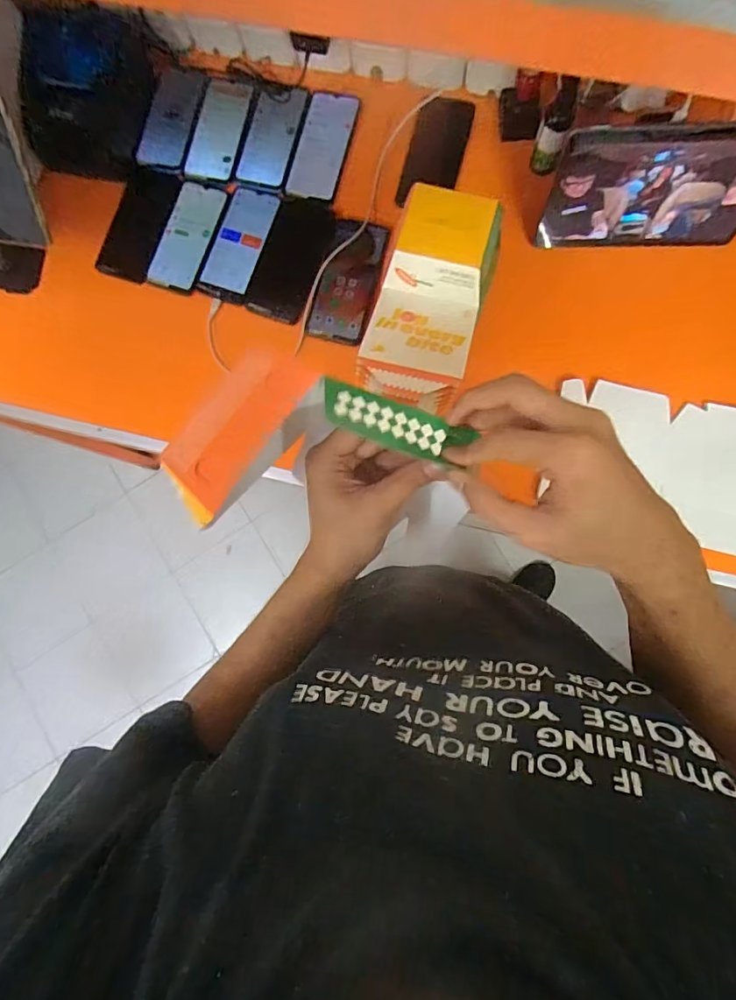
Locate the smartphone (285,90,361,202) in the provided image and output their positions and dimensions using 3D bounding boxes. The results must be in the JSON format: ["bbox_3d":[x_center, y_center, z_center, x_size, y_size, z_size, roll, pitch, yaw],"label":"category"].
[{"bbox_3d":[-0.064,-0.503,0.696,0.071,0.008,0.159,14,86,6],"label":"smartphone"}]

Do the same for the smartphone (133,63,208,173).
[{"bbox_3d":[-0.286,-0.554,0.714,0.079,0.006,0.145,17,91,8],"label":"smartphone"}]

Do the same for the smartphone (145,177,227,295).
[{"bbox_3d":[-0.259,-0.375,0.694,0.077,0.010,0.158,17,86,6],"label":"smartphone"}]

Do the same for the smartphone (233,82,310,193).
[{"bbox_3d":[-0.139,-0.520,0.701,0.076,0.004,0.158,15,86,6],"label":"smartphone"}]

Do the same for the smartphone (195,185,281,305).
[{"bbox_3d":[-0.183,-0.362,0.688,0.073,0.008,0.165,19,86,6],"label":"smartphone"}]

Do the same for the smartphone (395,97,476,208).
[{"bbox_3d":[0.097,-0.488,0.691,0.074,0.015,0.155,17,86,6],"label":"smartphone"}]

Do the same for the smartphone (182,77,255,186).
[{"bbox_3d":[-0.216,-0.532,0.709,0.074,0.006,0.158,14,86,6],"label":"smartphone"}]

